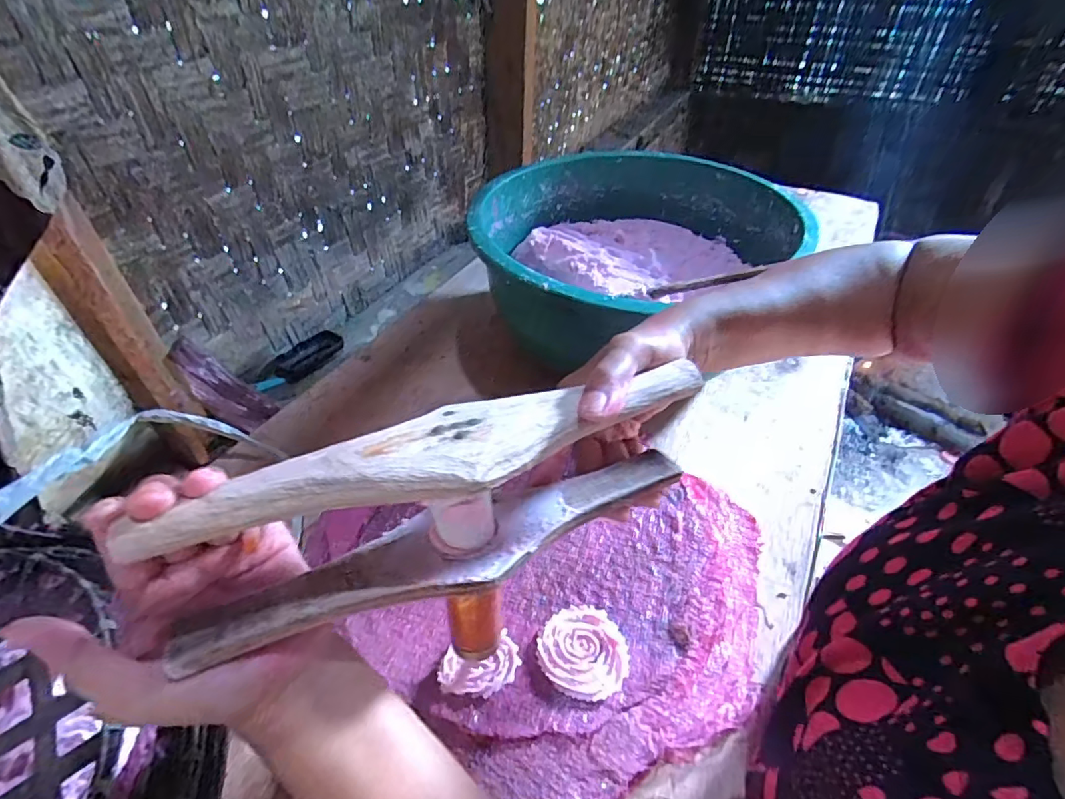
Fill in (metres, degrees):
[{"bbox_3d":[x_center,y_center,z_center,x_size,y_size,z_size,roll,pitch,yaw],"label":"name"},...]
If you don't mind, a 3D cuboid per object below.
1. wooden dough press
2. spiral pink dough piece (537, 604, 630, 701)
[{"bbox_3d":[-0.033,0.058,0.271,0.287,0.111,0.066,-19,45,-15],"label":"wooden dough press"},{"bbox_3d":[0.045,0.211,0.431,0.073,0.008,0.072,0,44,0],"label":"spiral pink dough piece"}]

